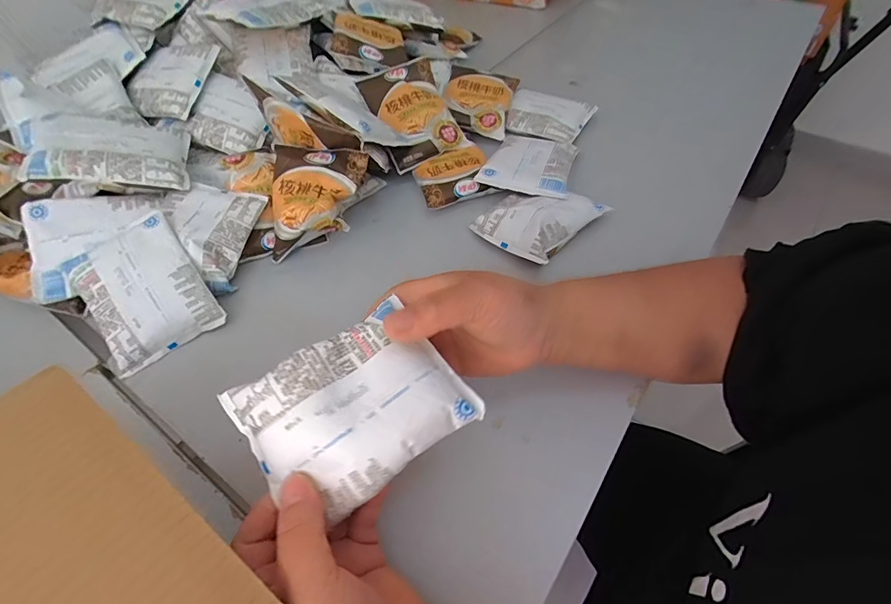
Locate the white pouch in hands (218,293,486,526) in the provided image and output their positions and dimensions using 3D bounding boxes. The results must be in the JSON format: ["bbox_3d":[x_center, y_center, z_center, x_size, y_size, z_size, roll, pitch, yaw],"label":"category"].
[{"bbox_3d":[-0.052,0.062,0.250,0.118,0.028,0.087,-32,78,-18],"label":"white pouch in hands"}]

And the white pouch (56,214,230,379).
[{"bbox_3d":[-0.275,-0.012,0.384,0.096,0.018,0.126,-34,86,-15],"label":"white pouch"}]

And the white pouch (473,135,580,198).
[{"bbox_3d":[0.102,-0.164,0.498,0.098,0.020,0.115,19,56,16],"label":"white pouch"}]

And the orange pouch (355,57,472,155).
[{"bbox_3d":[-0.039,-0.234,0.518,0.090,0.016,0.128,-26,82,-12],"label":"orange pouch"}]

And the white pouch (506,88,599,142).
[{"bbox_3d":[0.135,-0.255,0.574,0.107,0.024,0.084,28,59,21],"label":"white pouch"}]

